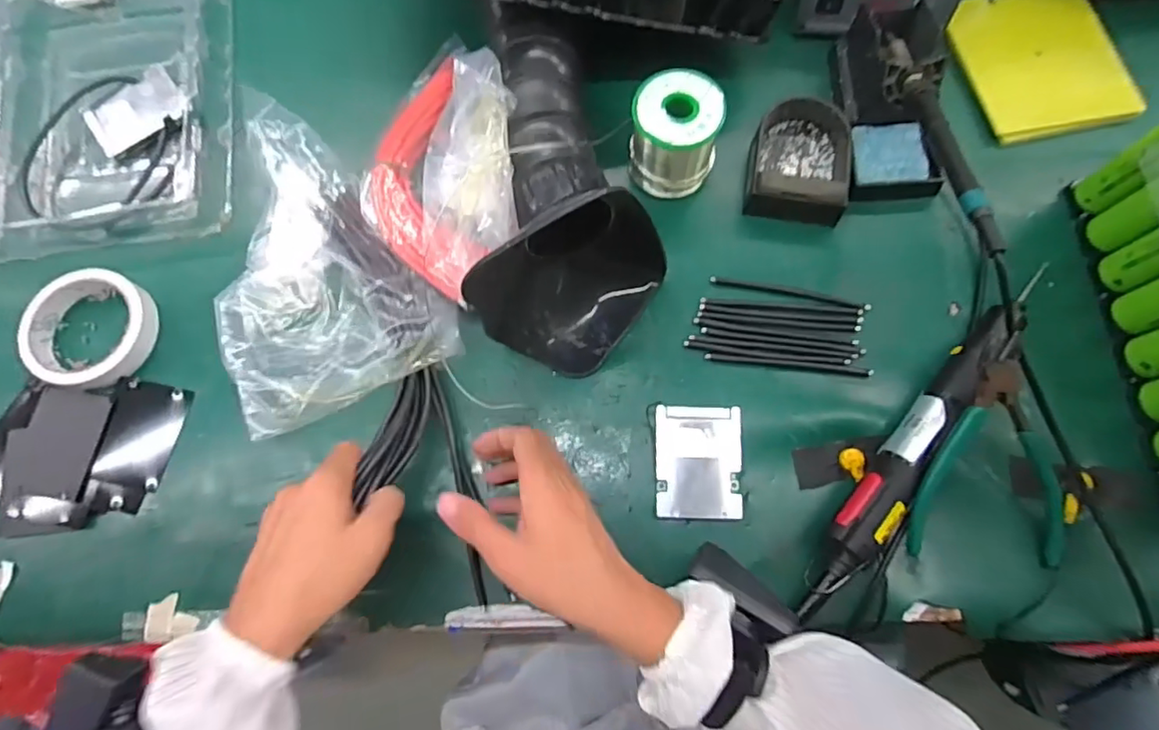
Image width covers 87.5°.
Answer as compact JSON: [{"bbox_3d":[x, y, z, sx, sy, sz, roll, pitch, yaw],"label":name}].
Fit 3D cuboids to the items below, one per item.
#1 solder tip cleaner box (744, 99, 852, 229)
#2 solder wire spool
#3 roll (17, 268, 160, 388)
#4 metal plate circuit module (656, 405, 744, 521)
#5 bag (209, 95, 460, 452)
[{"bbox_3d":[0.183,-0.174,0.500,0.080,0.033,0.111,12,76,4],"label":"solder tip cleaner box"},{"bbox_3d":[0.077,-0.185,0.494,0.072,0.083,0.064,12,76,4],"label":"solder wire spool"},{"bbox_3d":[-0.389,-0.029,0.479,0.096,0.022,0.090,0,75,0],"label":"roll"},{"bbox_3d":[0.087,0.071,0.443,0.061,0.011,0.081,1,75,1],"label":"metal plate circuit module"},{"bbox_3d":[-0.203,-0.085,0.473,0.164,0.051,0.237,-20,76,-5],"label":"bag"}]

